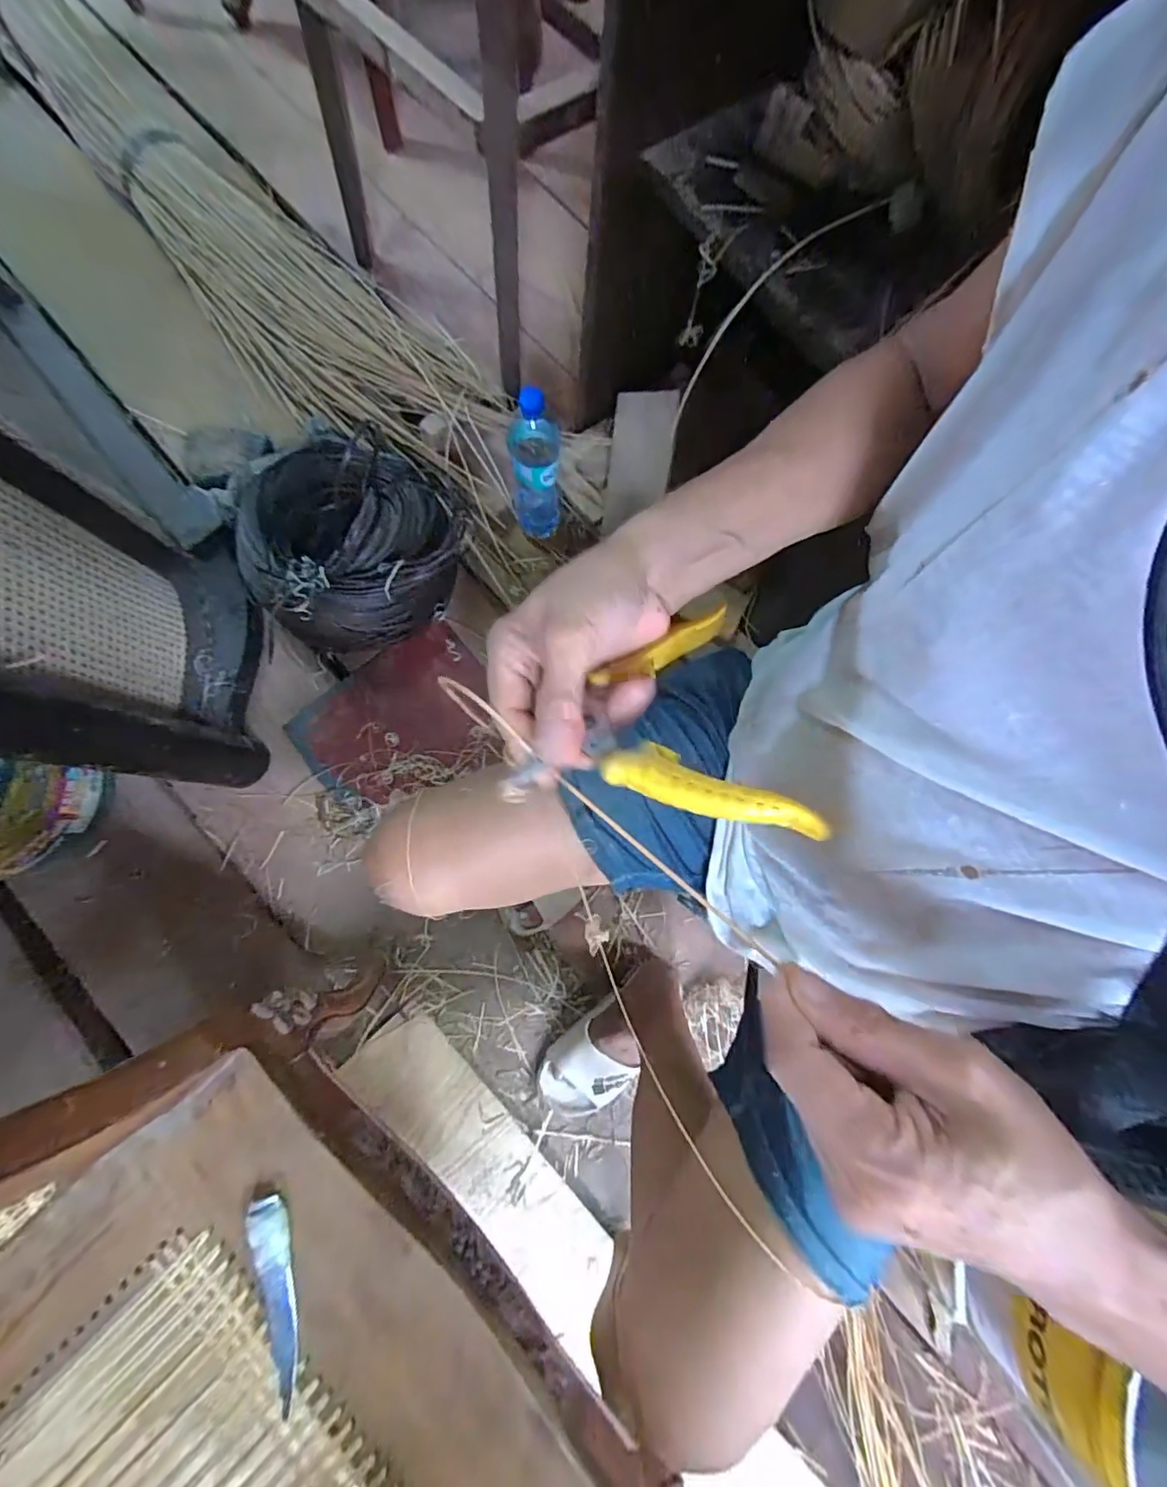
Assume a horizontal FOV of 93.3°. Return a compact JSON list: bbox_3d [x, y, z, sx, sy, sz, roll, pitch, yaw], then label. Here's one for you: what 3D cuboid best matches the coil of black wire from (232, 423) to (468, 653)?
[{"bbox_3d":[-0.344,-0.321,0.846,0.291,0.153,0.305,0,78,-1],"label":"coil of black wire"}]

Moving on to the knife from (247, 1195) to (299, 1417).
[{"bbox_3d":[-0.221,0.401,0.397,0.028,0.012,0.131,-15,77,-5],"label":"knife"}]

